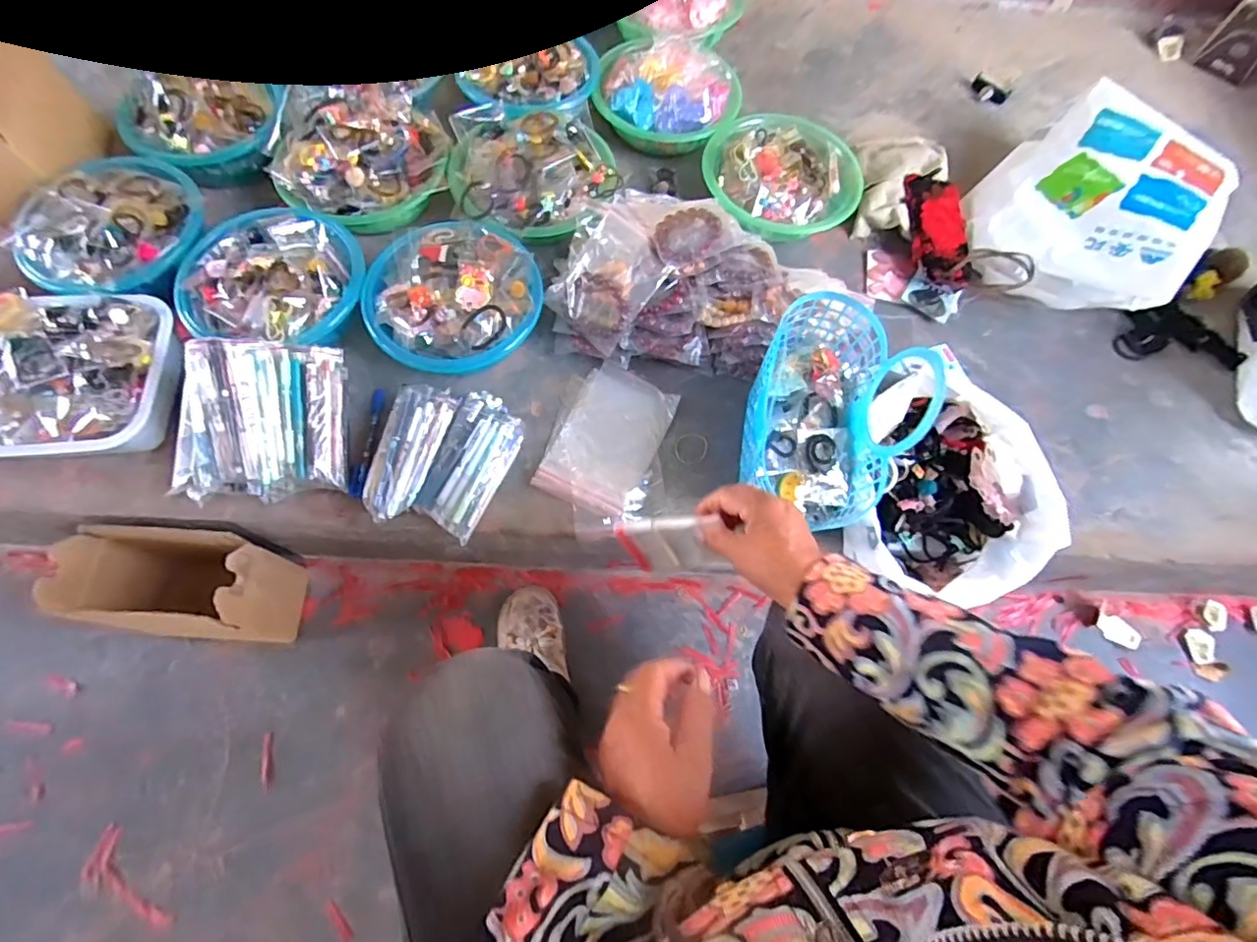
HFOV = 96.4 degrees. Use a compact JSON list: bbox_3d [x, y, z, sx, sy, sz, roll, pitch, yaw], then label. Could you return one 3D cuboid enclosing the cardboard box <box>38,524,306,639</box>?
[{"bbox_3d":[-0.570,0.155,0.736,0.215,0.176,0.117,4,68,0],"label":"cardboard box"}]

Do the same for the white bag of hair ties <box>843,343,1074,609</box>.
[{"bbox_3d":[0.372,0.030,0.674,0.221,0.138,0.258,6,68,1],"label":"white bag of hair ties"}]

